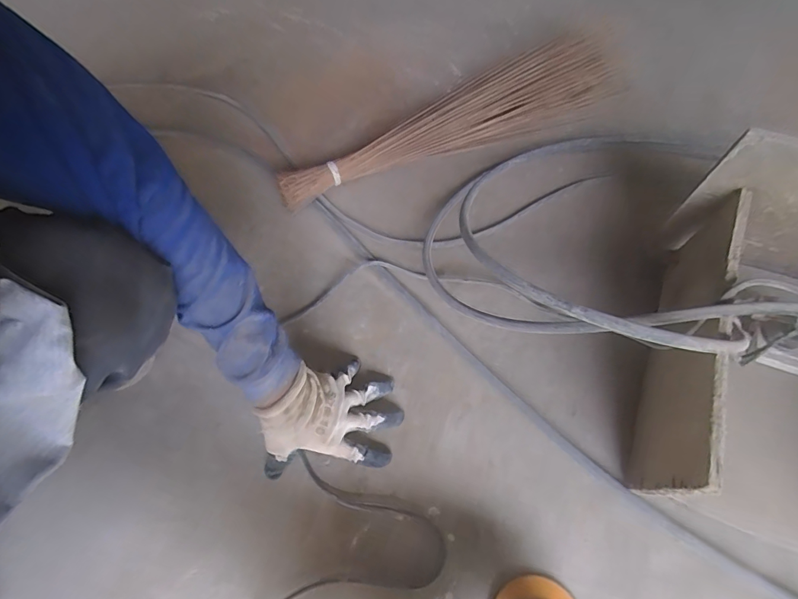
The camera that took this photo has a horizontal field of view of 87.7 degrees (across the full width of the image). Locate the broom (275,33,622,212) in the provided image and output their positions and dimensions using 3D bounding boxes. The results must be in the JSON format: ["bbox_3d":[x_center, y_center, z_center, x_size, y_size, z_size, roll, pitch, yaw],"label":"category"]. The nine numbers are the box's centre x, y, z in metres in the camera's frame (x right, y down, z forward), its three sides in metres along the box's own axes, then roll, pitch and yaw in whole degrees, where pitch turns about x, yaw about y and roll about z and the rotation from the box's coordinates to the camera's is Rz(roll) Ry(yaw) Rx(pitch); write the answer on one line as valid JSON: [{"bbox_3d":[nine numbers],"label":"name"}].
[{"bbox_3d":[0.090,-0.335,0.756,0.648,0.095,0.142,-20,61,-8],"label":"broom"}]

